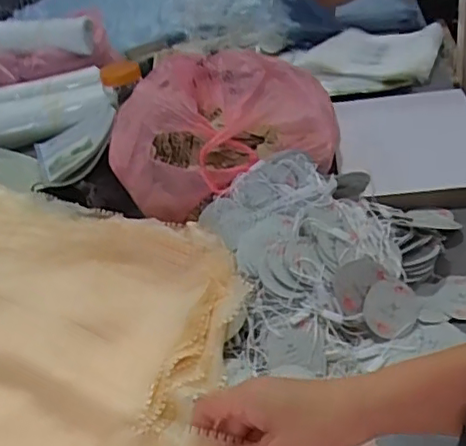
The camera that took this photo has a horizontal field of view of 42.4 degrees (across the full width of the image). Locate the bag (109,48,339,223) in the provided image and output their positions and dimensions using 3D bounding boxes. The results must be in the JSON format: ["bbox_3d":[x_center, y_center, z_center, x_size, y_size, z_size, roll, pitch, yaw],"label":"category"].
[{"bbox_3d":[-0.020,-0.131,0.735,0.285,0.086,0.266,5,62,17],"label":"bag"}]

